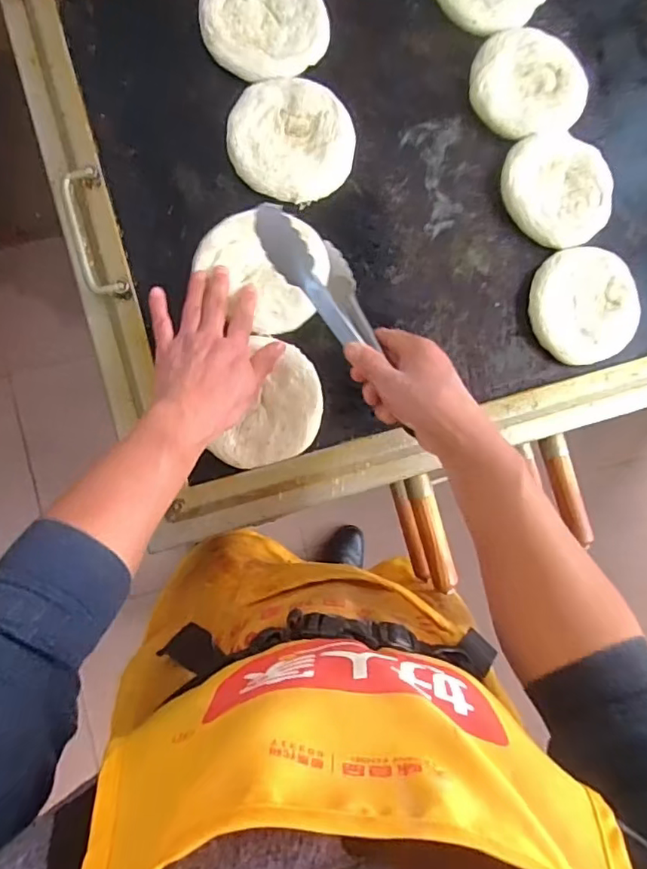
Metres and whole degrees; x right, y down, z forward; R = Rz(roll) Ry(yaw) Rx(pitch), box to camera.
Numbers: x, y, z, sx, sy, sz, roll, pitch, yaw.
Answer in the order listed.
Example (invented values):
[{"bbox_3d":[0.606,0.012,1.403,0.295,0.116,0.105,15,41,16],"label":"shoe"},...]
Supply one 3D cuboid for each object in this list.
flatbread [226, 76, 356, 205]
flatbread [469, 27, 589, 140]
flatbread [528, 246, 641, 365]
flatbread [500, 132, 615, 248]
[{"bbox_3d":[-0.034,-0.314,0.618,0.130,0.020,0.126,8,85,-7],"label":"flatbread"},{"bbox_3d":[0.233,-0.398,0.656,0.129,0.022,0.118,-9,87,-8],"label":"flatbread"},{"bbox_3d":[0.293,-0.145,0.644,0.118,0.024,0.126,-5,87,-8],"label":"flatbread"},{"bbox_3d":[0.265,-0.277,0.655,0.121,0.021,0.126,1,86,-7],"label":"flatbread"}]

